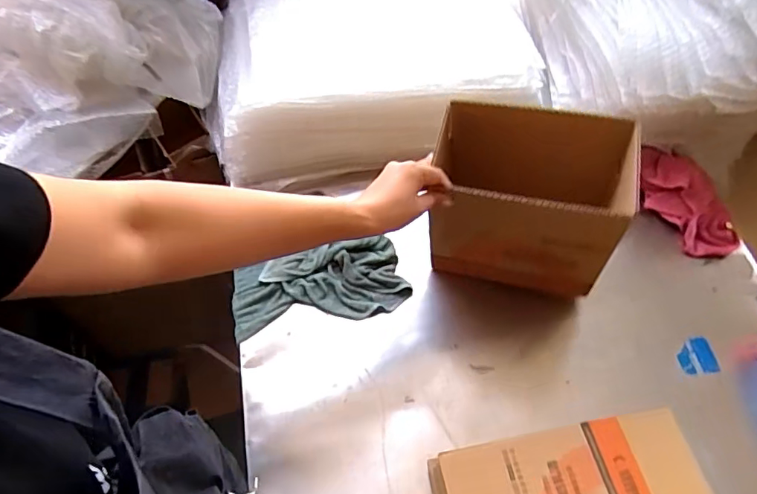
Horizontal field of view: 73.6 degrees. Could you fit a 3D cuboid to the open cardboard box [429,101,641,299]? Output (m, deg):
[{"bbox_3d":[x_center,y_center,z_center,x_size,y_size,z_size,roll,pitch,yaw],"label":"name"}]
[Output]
[{"bbox_3d":[0.191,-0.051,0.686,0.233,0.226,0.145,12,59,7],"label":"open cardboard box"}]

